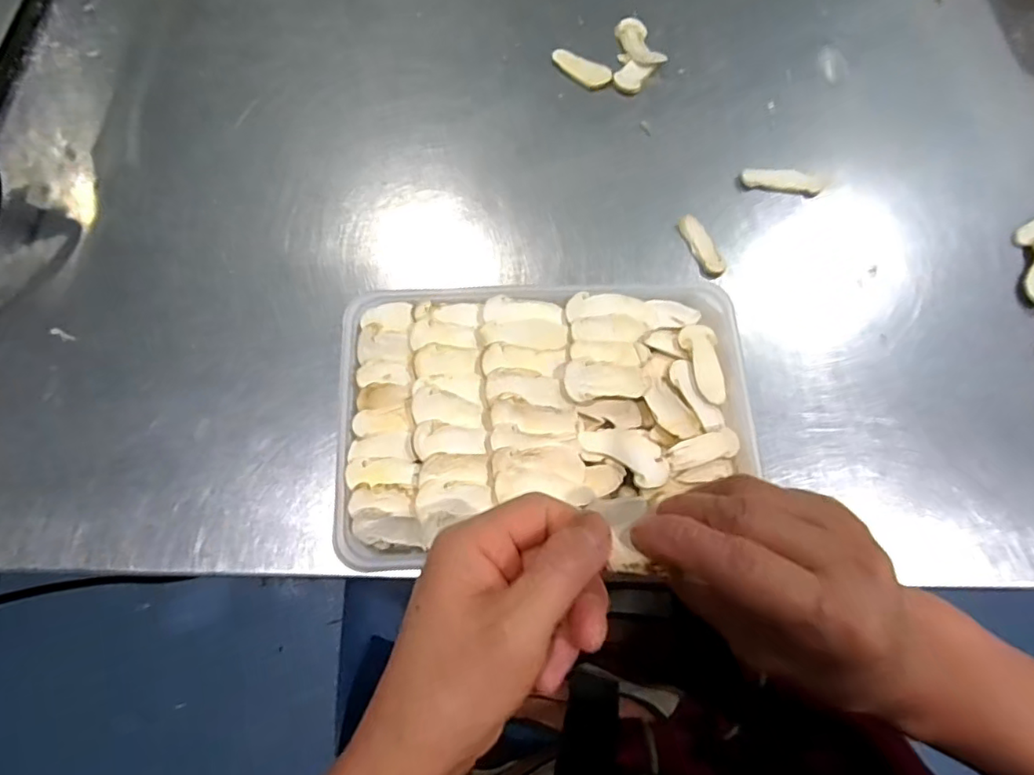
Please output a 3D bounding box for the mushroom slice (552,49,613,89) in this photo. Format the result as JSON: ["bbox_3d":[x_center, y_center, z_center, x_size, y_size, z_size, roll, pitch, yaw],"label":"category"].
[{"bbox_3d":[0.047,-0.237,0.423,0.046,0.004,0.021,25,72,6],"label":"mushroom slice"}]

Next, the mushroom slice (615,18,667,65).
[{"bbox_3d":[0.094,-0.267,0.441,0.027,0.005,0.047,-18,73,-8],"label":"mushroom slice"}]

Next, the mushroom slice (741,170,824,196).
[{"bbox_3d":[0.186,-0.145,0.401,0.055,0.012,0.013,6,71,0],"label":"mushroom slice"}]

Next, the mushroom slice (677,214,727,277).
[{"bbox_3d":[0.124,-0.096,0.386,0.016,0.007,0.049,-22,74,-9],"label":"mushroom slice"}]

